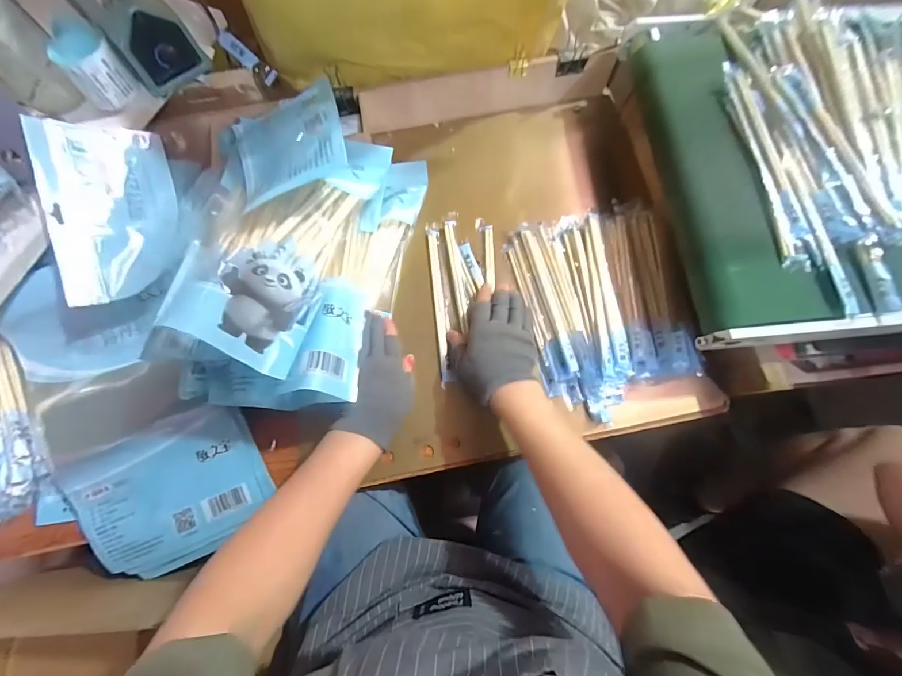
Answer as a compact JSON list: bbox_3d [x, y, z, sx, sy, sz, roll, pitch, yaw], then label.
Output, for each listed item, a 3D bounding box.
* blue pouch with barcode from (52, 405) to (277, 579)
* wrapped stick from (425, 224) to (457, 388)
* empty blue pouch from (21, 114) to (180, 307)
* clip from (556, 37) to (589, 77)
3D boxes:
[{"bbox_3d":[-0.321,0.180,0.450,0.209,0.021,0.156,-25,86,-2],"label":"blue pouch with barcode"},{"bbox_3d":[-0.012,-0.051,0.509,0.021,0.007,0.221,-6,75,-3],"label":"wrapped stick"},{"bbox_3d":[-0.378,-0.143,0.437,0.118,0.025,0.194,-16,94,-37],"label":"empty blue pouch"},{"bbox_3d":[0.169,-0.388,0.532,0.042,0.046,0.014,-5,75,-2],"label":"clip"}]

